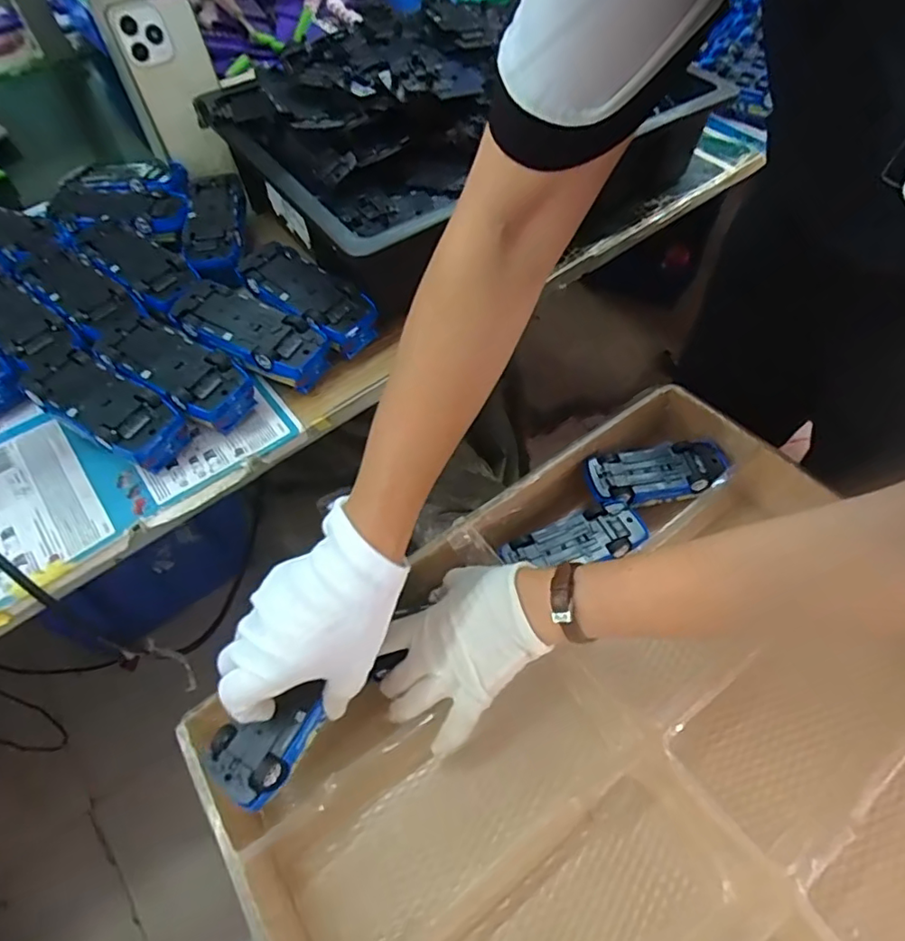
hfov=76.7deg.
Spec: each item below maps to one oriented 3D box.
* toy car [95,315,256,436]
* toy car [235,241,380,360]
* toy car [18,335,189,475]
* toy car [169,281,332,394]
[{"bbox_3d":[-0.215,-0.076,0.452,0.131,0.040,0.054,27,61,20],"label":"toy car"},{"bbox_3d":[-0.123,-0.148,0.492,0.126,0.037,0.054,36,64,24],"label":"toy car"},{"bbox_3d":[-0.266,-0.049,0.435,0.137,0.038,0.053,28,61,20],"label":"toy car"},{"bbox_3d":[-0.166,-0.113,0.470,0.130,0.031,0.056,29,61,7],"label":"toy car"}]

